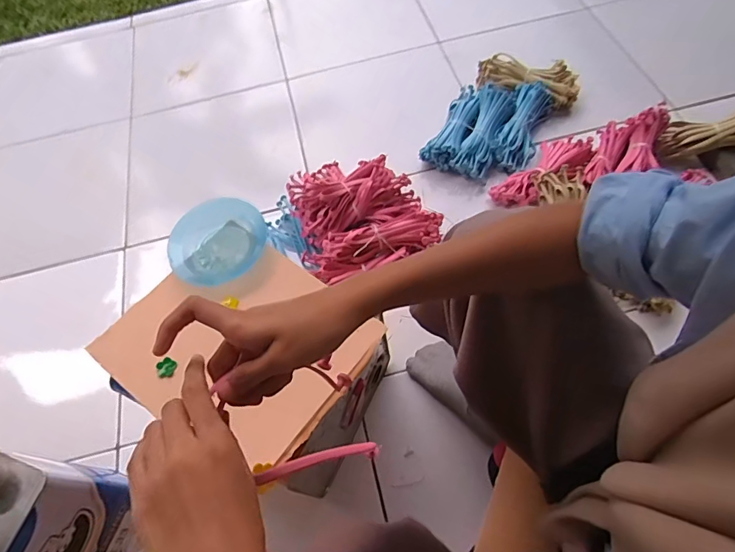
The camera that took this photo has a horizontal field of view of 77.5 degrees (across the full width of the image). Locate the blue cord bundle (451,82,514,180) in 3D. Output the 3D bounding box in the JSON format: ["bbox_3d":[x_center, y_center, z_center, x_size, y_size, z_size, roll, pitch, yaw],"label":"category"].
[{"bbox_3d":[0.240,-0.298,0.926,0.071,0.030,0.205,22,78,16],"label":"blue cord bundle"}]

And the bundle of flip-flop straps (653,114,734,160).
[{"bbox_3d":[0.648,-0.269,0.844,0.189,0.073,0.055,-8,54,26],"label":"bundle of flip-flop straps"}]

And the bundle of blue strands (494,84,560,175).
[{"bbox_3d":[0.318,-0.305,0.941,0.084,0.054,0.204,23,76,16],"label":"bundle of blue strands"}]

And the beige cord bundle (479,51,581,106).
[{"bbox_3d":[0.345,-0.434,0.997,0.228,0.066,0.063,27,68,19],"label":"beige cord bundle"}]

